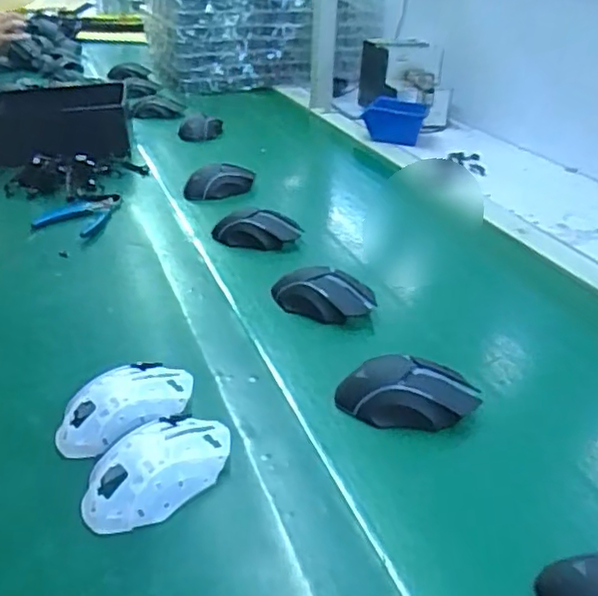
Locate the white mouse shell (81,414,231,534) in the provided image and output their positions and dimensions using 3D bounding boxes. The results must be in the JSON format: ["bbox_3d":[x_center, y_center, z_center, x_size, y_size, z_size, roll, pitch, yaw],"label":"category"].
[{"bbox_3d":[-0.102,0.123,0.473,0.060,0.034,0.111,27,38,37],"label":"white mouse shell"}]

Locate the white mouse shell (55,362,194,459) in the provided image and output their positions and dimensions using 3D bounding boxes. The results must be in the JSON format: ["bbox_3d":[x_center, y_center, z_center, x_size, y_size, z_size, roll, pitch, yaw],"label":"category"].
[{"bbox_3d":[-0.138,0.088,0.531,0.059,0.035,0.113,26,38,36],"label":"white mouse shell"}]

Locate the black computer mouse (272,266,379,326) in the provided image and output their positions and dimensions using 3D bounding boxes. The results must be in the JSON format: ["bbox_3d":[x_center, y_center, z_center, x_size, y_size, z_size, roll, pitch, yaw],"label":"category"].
[{"bbox_3d":[0.027,-0.004,0.700,0.109,0.034,0.061,14,32,21],"label":"black computer mouse"}]

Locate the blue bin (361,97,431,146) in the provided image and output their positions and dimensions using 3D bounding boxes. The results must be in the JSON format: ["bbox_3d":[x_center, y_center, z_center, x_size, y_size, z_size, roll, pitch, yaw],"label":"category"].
[{"bbox_3d":[0.185,-0.339,1.257,0.113,0.066,0.094,8,30,12],"label":"blue bin"}]

